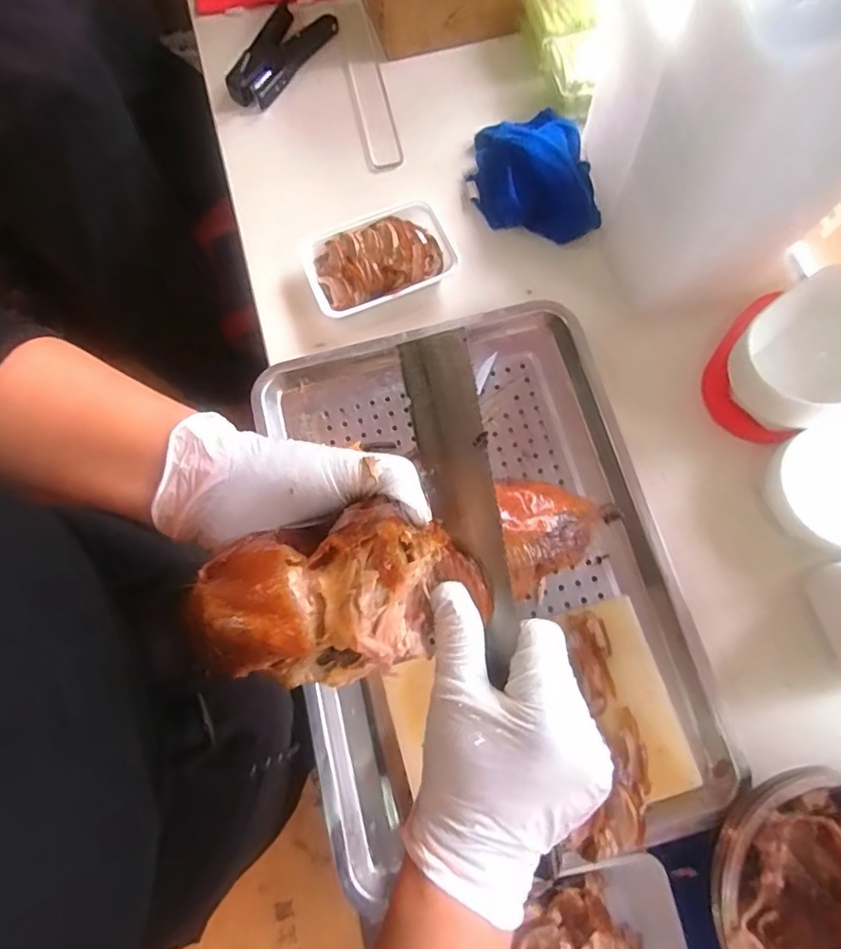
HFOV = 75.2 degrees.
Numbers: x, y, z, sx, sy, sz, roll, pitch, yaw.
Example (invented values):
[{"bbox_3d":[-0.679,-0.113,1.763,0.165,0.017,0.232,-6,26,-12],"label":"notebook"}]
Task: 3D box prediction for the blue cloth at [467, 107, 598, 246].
[{"bbox_3d":[0.128,-0.353,0.631,0.122,0.065,0.173,-12,74,-1],"label":"blue cloth"}]

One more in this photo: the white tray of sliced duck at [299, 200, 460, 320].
[{"bbox_3d":[-0.047,-0.246,0.624,0.166,0.030,0.112,-19,74,-3],"label":"white tray of sliced duck"}]

